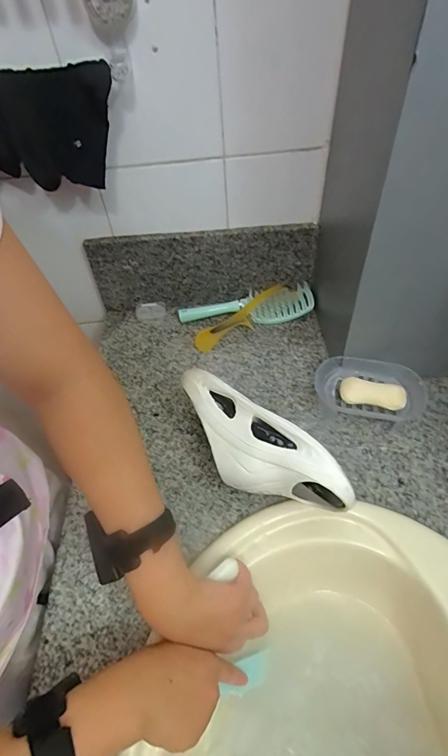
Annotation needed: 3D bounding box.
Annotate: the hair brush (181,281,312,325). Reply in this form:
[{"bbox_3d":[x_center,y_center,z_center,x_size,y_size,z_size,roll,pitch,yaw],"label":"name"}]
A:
[{"bbox_3d":[0.044,-0.130,0.741,0.253,0.041,0.078,-14,50,-8],"label":"hair brush"}]

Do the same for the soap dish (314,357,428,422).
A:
[{"bbox_3d":[0.217,0.027,0.588,0.159,0.055,0.099,10,51,13],"label":"soap dish"}]

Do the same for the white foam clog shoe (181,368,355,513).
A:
[{"bbox_3d":[0.028,0.096,0.498,0.086,0.121,0.263,-37,56,-24],"label":"white foam clog shoe"}]

